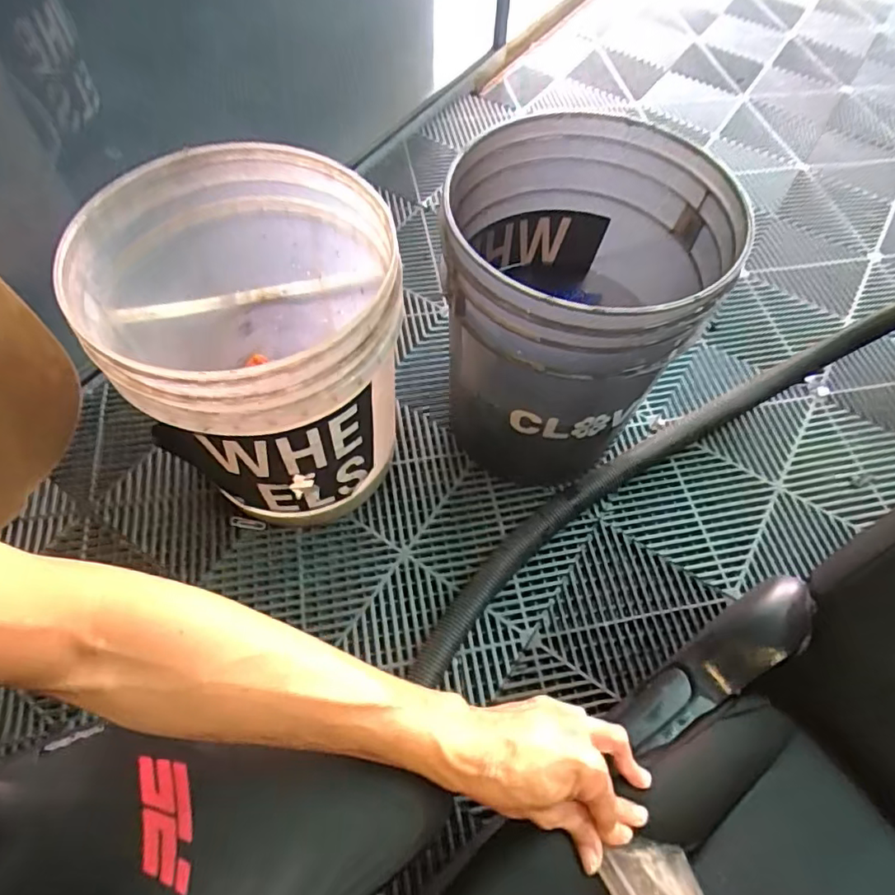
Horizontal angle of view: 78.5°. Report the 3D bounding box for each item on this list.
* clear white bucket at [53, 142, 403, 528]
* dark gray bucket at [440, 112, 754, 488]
[{"bbox_3d":[-0.209,-0.109,0.667,0.303,0.360,0.329,0,61,-1],"label":"clear white bucket"},{"bbox_3d":[0.155,-0.161,0.683,0.288,0.356,0.292,-1,59,1],"label":"dark gray bucket"}]

